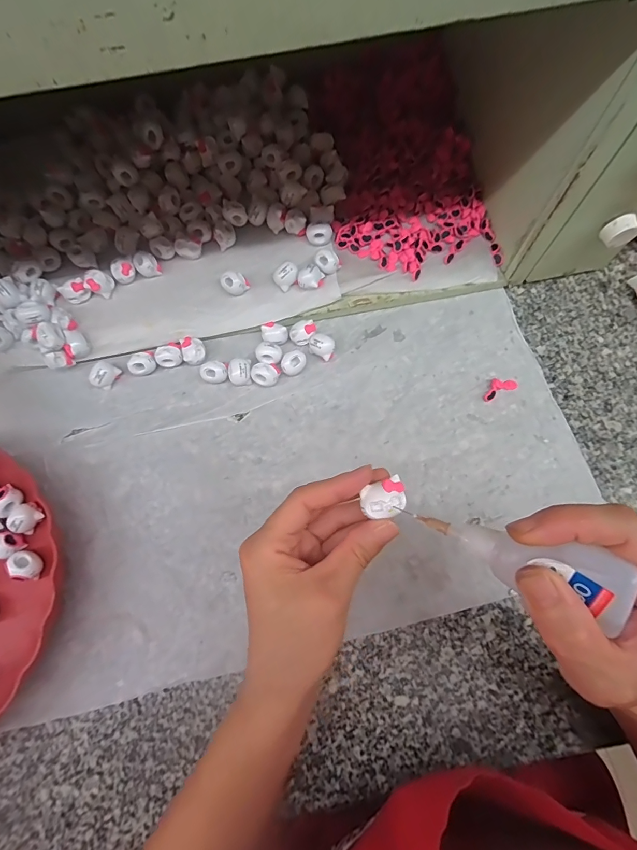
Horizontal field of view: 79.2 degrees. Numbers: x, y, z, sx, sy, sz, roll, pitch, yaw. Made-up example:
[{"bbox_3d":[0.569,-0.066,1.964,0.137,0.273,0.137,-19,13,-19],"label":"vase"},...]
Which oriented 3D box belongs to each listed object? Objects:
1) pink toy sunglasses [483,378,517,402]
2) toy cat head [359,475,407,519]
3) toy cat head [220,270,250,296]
[{"bbox_3d":[0.171,-0.036,0.365,0.036,0.006,0.017,-24,74,-6],"label":"pink toy sunglasses"},{"bbox_3d":[0.037,0.041,0.216,0.024,0.006,0.020,-15,77,-4],"label":"toy cat head"},{"bbox_3d":[-0.081,-0.138,0.378,0.026,0.019,0.019,-15,74,-3],"label":"toy cat head"}]

